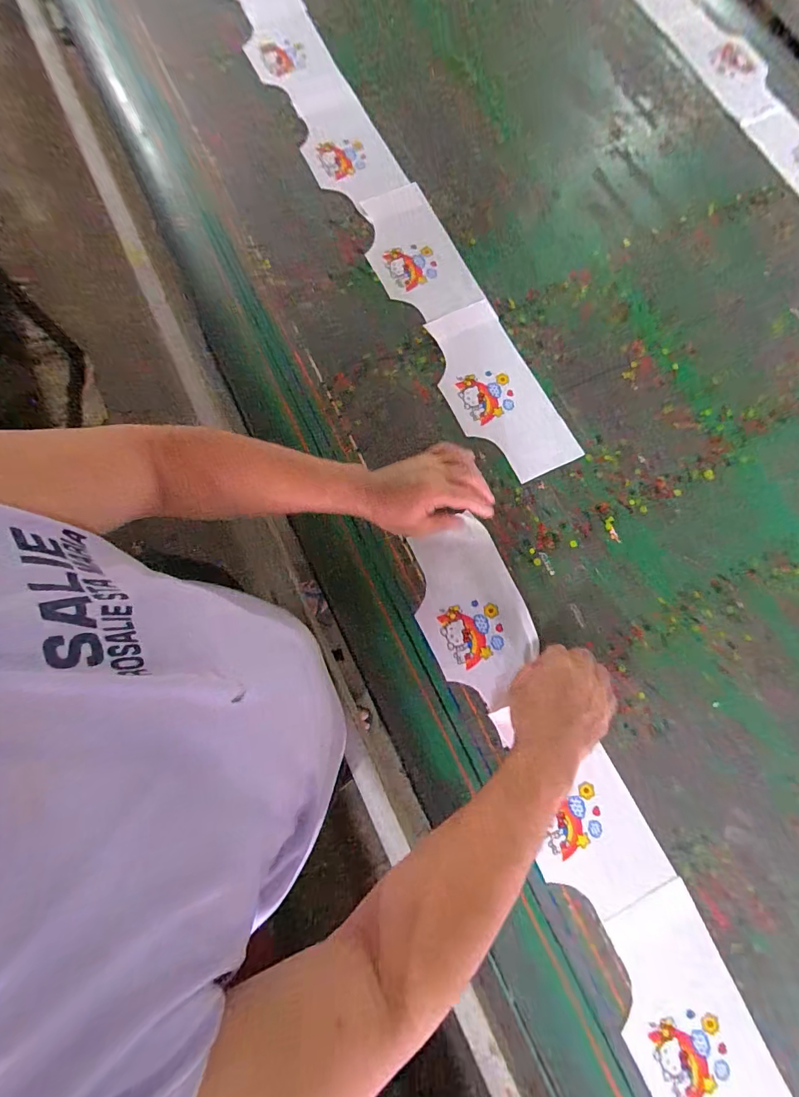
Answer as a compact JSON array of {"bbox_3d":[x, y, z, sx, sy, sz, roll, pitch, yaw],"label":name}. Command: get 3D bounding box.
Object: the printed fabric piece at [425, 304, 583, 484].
[{"bbox_3d":[0.139,-0.230,0.653,0.134,0.004,0.282,-27,80,-6],"label":"printed fabric piece"}]

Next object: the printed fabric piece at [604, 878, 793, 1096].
[{"bbox_3d":[0.320,0.527,0.486,0.137,0.010,0.250,-23,80,-6],"label":"printed fabric piece"}]

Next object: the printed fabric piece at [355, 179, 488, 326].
[{"bbox_3d":[0.025,-0.470,0.708,0.141,0.009,0.245,-27,80,-6],"label":"printed fabric piece"}]

